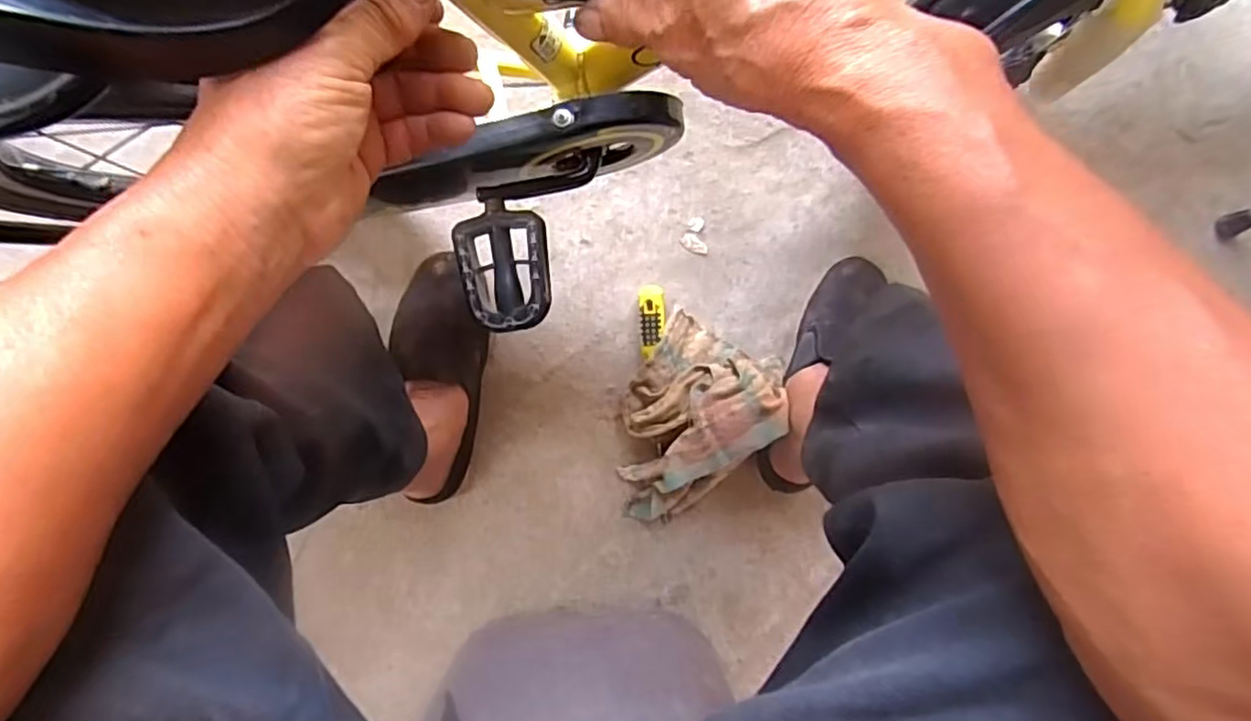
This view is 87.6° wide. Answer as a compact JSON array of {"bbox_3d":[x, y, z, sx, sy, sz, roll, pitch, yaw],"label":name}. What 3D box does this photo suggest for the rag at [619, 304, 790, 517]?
[{"bbox_3d":[0.062,0.071,0.664,0.133,0.098,0.209,30,91,-4],"label":"rag"}]

